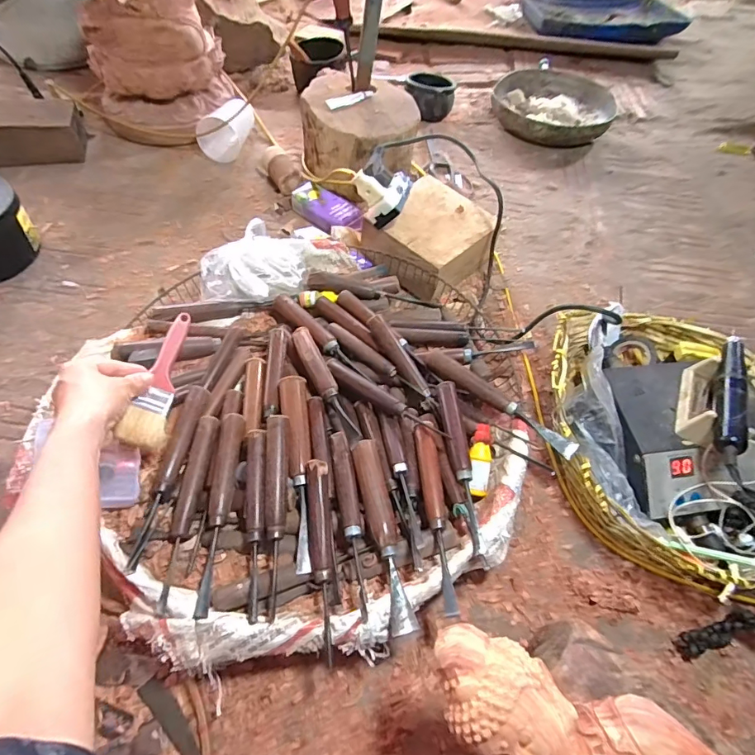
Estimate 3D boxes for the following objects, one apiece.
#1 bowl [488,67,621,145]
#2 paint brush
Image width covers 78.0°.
[{"bbox_3d":[0.368,-0.576,0.984,0.249,0.054,0.252,1,61,-2],"label":"bowl"},{"bbox_3d":[-0.228,-0.002,0.492,0.039,0.020,0.173,32,39,-35],"label":"paint brush"}]

